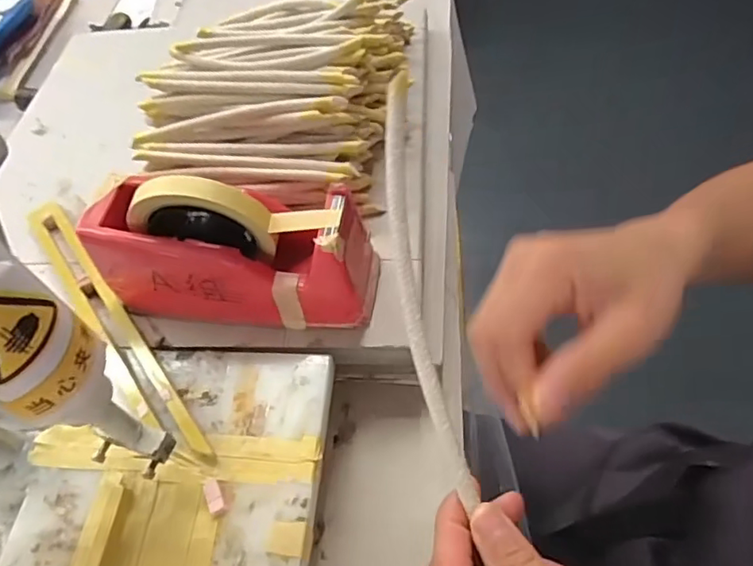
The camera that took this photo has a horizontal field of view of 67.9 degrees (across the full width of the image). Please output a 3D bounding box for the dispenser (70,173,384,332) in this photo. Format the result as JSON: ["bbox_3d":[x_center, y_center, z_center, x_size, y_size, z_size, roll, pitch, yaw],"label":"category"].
[{"bbox_3d":[-0.105,-0.028,0.404,0.199,0.114,0.062,4,56,9],"label":"dispenser"}]

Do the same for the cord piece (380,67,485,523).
[{"bbox_3d":[0.020,0.004,0.265,0.022,0.009,0.200,-10,90,-3],"label":"cord piece"}]

